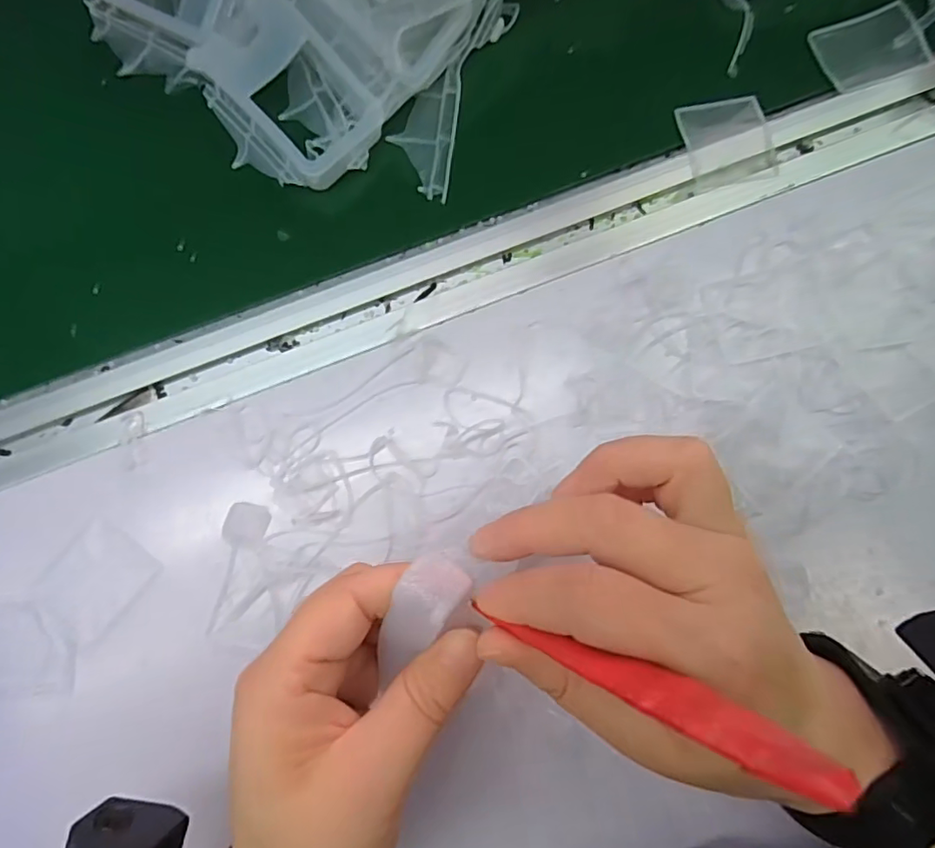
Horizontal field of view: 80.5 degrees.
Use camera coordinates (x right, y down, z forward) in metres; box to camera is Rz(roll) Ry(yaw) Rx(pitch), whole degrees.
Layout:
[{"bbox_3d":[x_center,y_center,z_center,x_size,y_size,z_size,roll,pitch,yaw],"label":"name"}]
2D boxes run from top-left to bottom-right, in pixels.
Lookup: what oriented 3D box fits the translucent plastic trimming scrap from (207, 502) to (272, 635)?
[{"bbox_3d":[-0.109,0.069,0.266,0.023,0.004,0.059,4,83,1],"label":"translucent plastic trimming scrap"}]

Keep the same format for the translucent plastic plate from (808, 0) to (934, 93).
[{"bbox_3d":[0.218,-0.204,0.298,0.052,0.004,0.040,-18,83,-1],"label":"translucent plastic plate"}]

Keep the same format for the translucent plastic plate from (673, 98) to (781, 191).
[{"bbox_3d":[0.140,-0.153,0.297,0.045,0.005,0.050,-9,83,0],"label":"translucent plastic plate"}]

